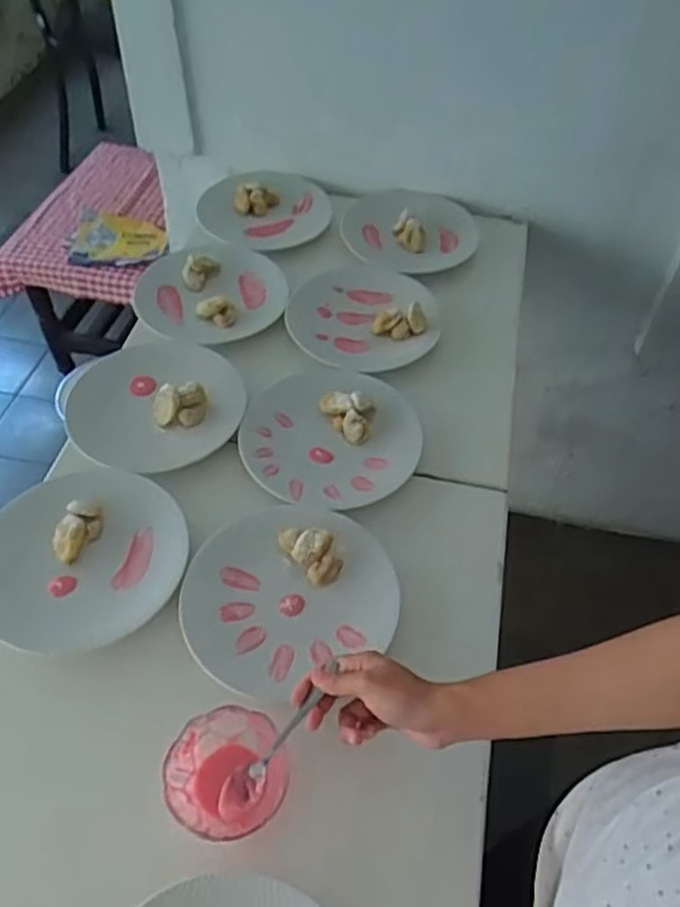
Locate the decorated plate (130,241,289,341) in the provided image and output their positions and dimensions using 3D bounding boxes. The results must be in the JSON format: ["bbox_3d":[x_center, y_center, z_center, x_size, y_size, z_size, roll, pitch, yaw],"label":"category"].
[{"bbox_3d":[-0.172,-0.224,0.946,0.191,0.027,0.181,3,50,-3],"label":"decorated plate"}]

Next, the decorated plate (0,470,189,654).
[{"bbox_3d":[-0.247,0.100,0.690,0.181,0.031,0.197,3,50,-3],"label":"decorated plate"}]

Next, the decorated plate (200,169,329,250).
[{"bbox_3d":[-0.112,-0.377,1.076,0.194,0.023,0.185,3,50,-3],"label":"decorated plate"}]

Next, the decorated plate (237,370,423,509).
[{"bbox_3d":[-0.014,-0.026,0.799,0.197,0.031,0.198,3,50,-3],"label":"decorated plate"}]

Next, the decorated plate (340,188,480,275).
[{"bbox_3d":[0.109,-0.345,1.069,0.192,0.031,0.208,3,50,-3],"label":"decorated plate"}]

